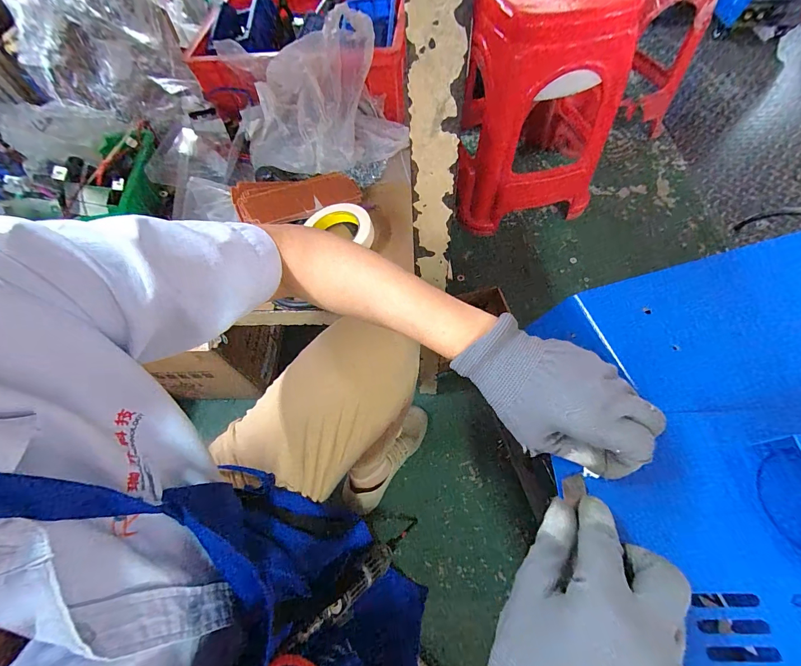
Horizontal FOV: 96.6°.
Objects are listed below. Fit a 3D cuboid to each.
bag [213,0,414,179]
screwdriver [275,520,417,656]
[{"bbox_3d":[-0.163,-0.410,0.619,0.246,0.123,0.257,-19,63,-6],"label":"bag"},{"bbox_3d":[-0.050,0.370,0.549,0.037,0.331,0.050,43,111,22],"label":"screwdriver"}]

